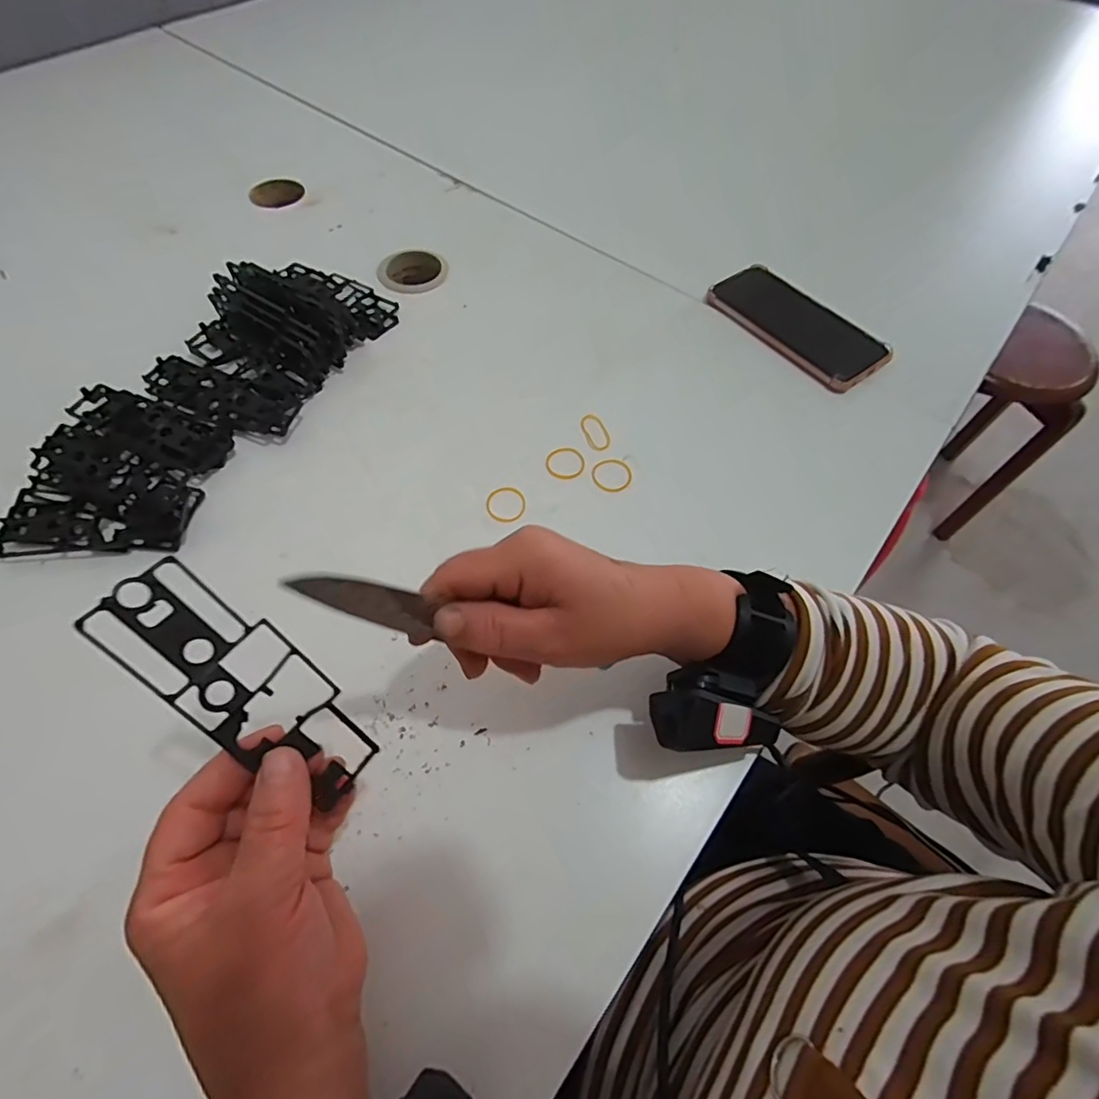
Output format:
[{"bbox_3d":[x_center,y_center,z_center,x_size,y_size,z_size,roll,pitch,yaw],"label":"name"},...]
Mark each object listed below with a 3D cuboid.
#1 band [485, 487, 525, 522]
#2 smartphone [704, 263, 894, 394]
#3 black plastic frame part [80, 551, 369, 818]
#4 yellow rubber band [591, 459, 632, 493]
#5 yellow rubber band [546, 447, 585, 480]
[{"bbox_3d":[-0.032,-0.033,0.398,0.029,0.004,0.032,-10,61,-7],"label":"band"},{"bbox_3d":[0.230,-0.211,0.496,0.079,0.014,0.161,-34,67,-17],"label":"smartphone"},{"bbox_3d":[-0.120,0.057,0.220,0.119,0.007,0.043,55,54,-22],"label":"black plastic frame part"},{"bbox_3d":[0.048,-0.058,0.414,0.031,0.004,0.032,1,60,-1],"label":"yellow rubber band"},{"bbox_3d":[0.013,-0.067,0.417,0.030,0.004,0.030,1,60,-1],"label":"yellow rubber band"}]

